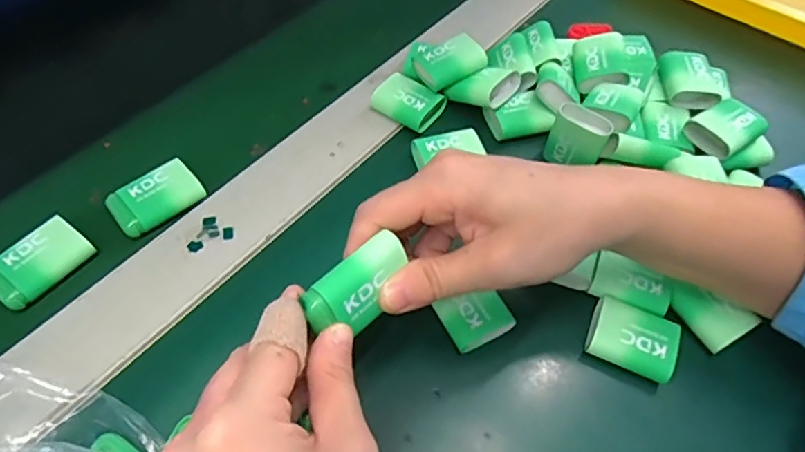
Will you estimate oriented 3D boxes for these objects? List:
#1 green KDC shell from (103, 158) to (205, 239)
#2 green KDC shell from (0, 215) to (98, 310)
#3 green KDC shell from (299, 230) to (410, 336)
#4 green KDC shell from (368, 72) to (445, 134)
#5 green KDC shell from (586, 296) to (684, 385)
[{"bbox_3d":[-0.149,-0.017,0.332,0.036,0.010,0.050,39,61,22],"label":"green KDC shell"},{"bbox_3d":[-0.202,0.021,0.306,0.033,0.014,0.050,32,59,18],"label":"green KDC shell"},{"bbox_3d":[-0.020,0.026,0.236,0.048,0.030,0.014,-41,25,-24],"label":"green KDC shell"},{"bbox_3d":[0.005,-0.085,0.381,0.046,0.016,0.031,31,59,17],"label":"green KDC shell"},{"bbox_3d":[0.122,0.058,0.291,0.044,0.010,0.033,22,56,12],"label":"green KDC shell"}]

